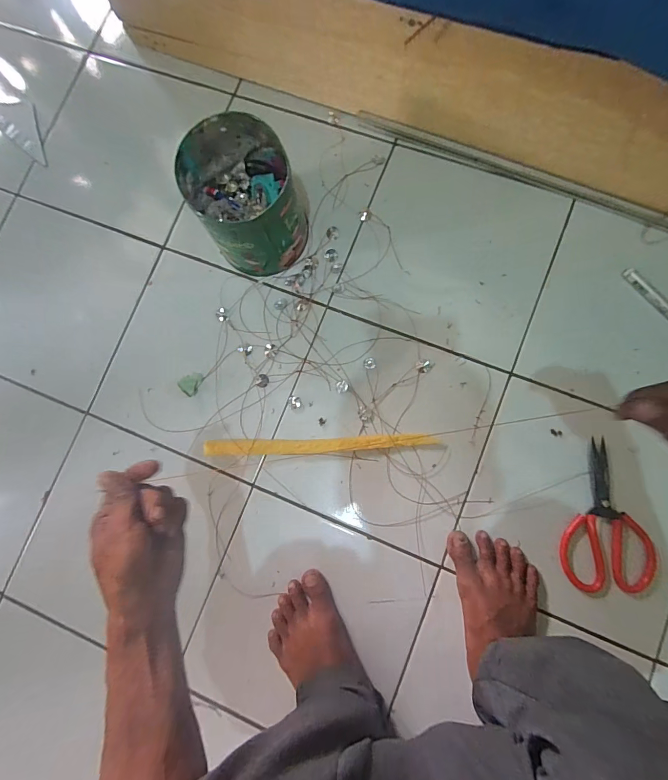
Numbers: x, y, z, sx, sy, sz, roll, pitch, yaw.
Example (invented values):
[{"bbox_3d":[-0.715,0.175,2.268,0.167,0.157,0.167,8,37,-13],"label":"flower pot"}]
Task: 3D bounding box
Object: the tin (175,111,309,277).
[{"bbox_3d":[-0.125,-0.277,0.544,0.149,0.160,0.163,-1,83,5],"label":"tin"}]

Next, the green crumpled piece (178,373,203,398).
[{"bbox_3d":[-0.225,-0.011,0.587,0.027,0.016,0.037,19,85,7],"label":"green crumpled piece"}]

